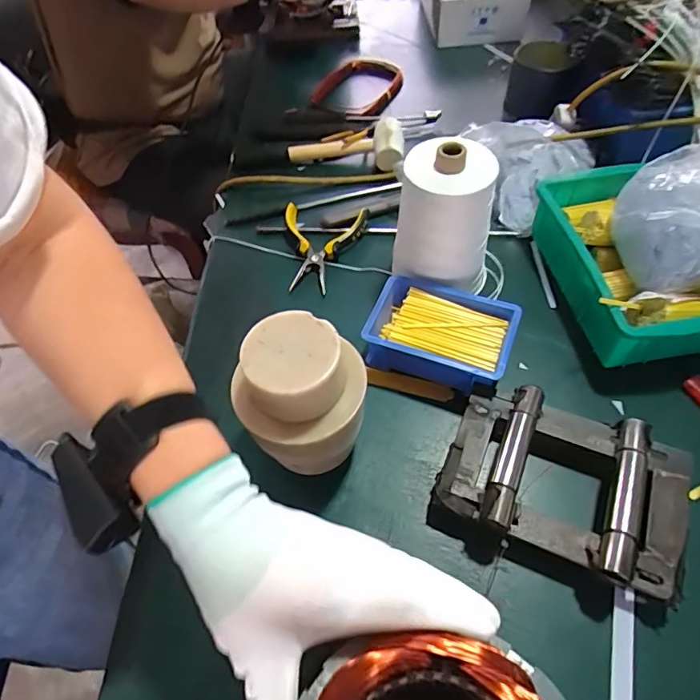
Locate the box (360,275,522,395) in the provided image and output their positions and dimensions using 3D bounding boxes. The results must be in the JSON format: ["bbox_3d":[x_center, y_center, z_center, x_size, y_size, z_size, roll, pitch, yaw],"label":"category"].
[{"bbox_3d":[0.092,-0.012,0.524,0.146,0.052,0.102,18,59,15],"label":"box"}]

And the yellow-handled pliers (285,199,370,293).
[{"bbox_3d":[-0.042,-0.132,0.629,0.110,0.016,0.127,8,57,9],"label":"yellow-handled pliers"}]

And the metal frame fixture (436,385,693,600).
[{"bbox_3d":[0.187,0.115,0.434,0.196,0.053,0.133,21,60,17],"label":"metal frame fixture"}]

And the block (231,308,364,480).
[{"bbox_3d":[-0.042,0.049,0.439,0.112,0.149,0.091,5,56,7],"label":"block"}]

